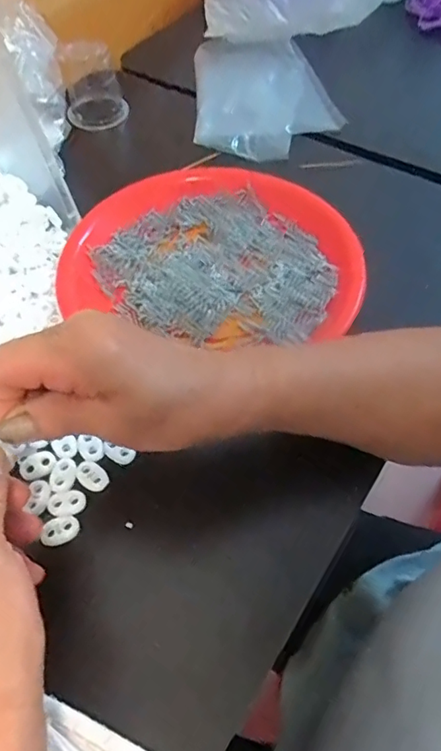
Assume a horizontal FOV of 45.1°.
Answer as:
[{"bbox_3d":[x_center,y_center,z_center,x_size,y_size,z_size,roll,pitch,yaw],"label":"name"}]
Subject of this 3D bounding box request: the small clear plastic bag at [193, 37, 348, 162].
[{"bbox_3d":[0.046,-0.295,0.559,0.142,0.022,0.188,-2,56,0],"label":"small clear plastic bag"}]

